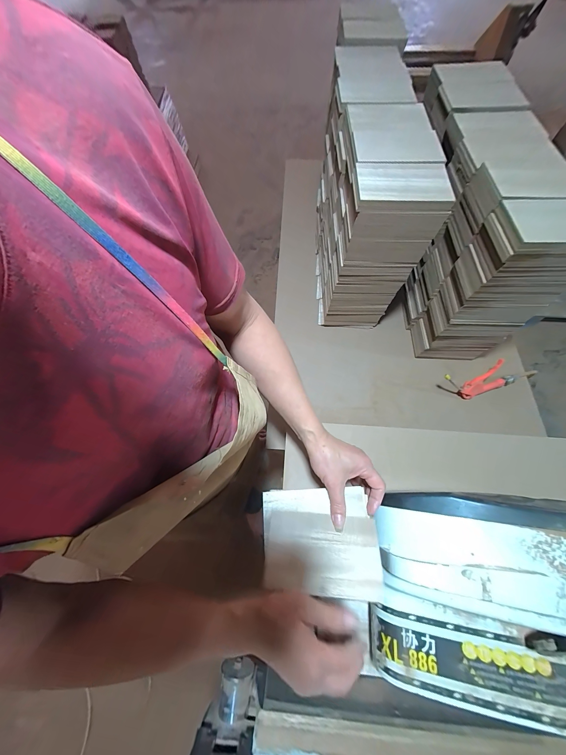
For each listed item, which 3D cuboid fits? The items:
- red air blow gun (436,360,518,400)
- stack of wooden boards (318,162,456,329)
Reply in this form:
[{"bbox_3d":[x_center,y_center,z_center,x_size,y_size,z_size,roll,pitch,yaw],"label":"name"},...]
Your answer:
[{"bbox_3d":[0.548,0.004,0.674,0.222,0.060,0.069,-16,69,-5],"label":"red air blow gun"},{"bbox_3d":[0.208,-0.277,0.616,0.181,0.383,0.110,2,69,2],"label":"stack of wooden boards"}]

